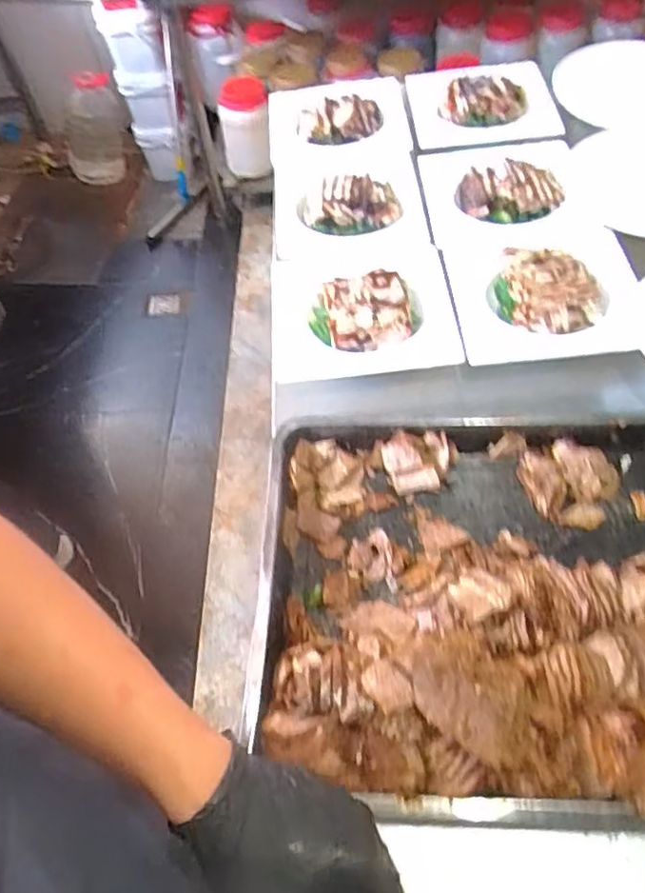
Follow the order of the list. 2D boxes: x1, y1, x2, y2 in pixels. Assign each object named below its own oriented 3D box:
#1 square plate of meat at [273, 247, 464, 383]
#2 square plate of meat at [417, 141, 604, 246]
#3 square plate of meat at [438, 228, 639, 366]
[{"bbox_3d":[0.053,-0.183,0.814,0.236,0.038,0.227,-6,56,1],"label":"square plate of meat"},{"bbox_3d":[0.274,-0.405,0.951,0.232,0.028,0.240,-6,56,2],"label":"square plate of meat"},{"bbox_3d":[0.295,-0.216,0.813,0.238,0.039,0.249,-4,56,3],"label":"square plate of meat"}]

